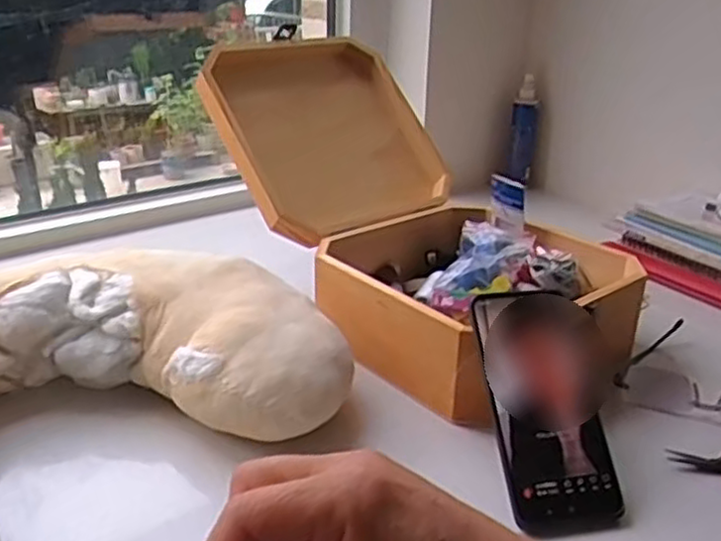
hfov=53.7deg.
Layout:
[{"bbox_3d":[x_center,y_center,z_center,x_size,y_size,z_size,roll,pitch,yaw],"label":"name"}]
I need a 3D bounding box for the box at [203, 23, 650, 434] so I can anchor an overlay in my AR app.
[{"bbox_3d":[0.049,-0.067,0.700,0.259,0.204,0.436,-15,29,-34],"label":"box"}]

